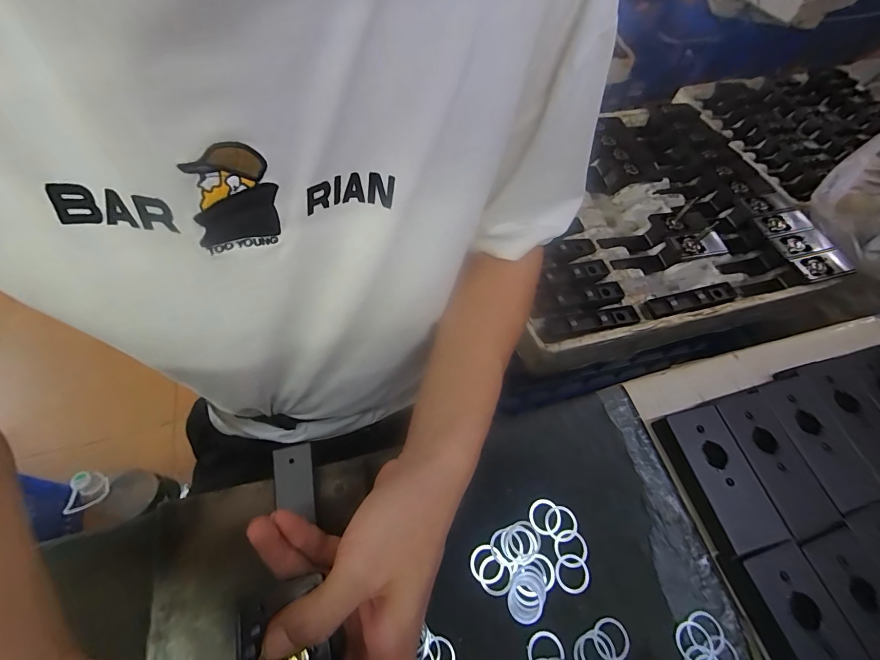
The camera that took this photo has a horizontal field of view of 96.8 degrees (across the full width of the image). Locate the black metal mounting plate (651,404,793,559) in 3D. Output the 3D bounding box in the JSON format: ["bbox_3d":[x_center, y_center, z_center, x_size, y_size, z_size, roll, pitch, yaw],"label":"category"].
[{"bbox_3d":[0.225,0.117,0.316,0.048,0.022,0.103,-10,60,-10],"label":"black metal mounting plate"}]

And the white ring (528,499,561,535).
[{"bbox_3d":[0.084,0.149,0.313,0.025,0.004,0.026,2,59,-3],"label":"white ring"}]

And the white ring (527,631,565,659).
[{"bbox_3d":[0.073,0.225,0.272,0.025,0.004,0.025,0,60,0],"label":"white ring"}]

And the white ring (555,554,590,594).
[{"bbox_3d":[0.100,0.184,0.295,0.025,0.004,0.026,2,59,-3],"label":"white ring"}]

